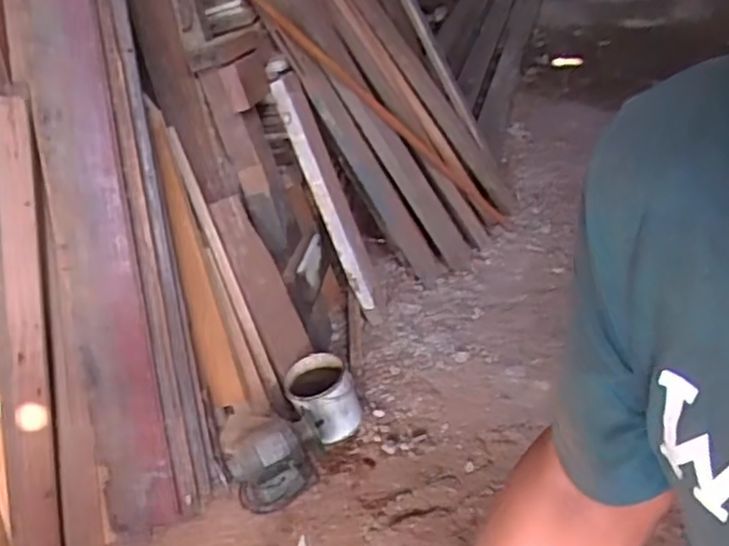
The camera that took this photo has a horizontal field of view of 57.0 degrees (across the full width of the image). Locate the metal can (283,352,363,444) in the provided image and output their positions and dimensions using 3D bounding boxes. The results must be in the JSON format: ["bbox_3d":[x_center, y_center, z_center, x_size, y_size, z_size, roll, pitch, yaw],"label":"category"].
[{"bbox_3d":[-0.114,0.362,1.914,0.184,0.179,0.214,-19,34,-15],"label":"metal can"}]

